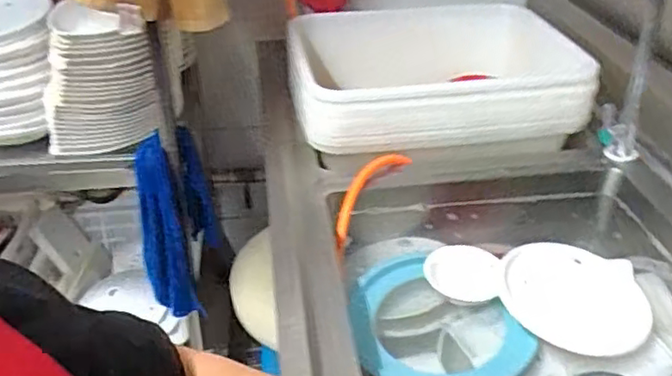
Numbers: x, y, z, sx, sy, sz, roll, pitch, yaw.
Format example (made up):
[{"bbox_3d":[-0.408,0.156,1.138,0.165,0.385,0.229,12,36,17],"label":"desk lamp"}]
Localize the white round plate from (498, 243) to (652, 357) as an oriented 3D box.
[{"bbox_3d":[0.328,0.146,0.847,0.206,0.039,0.162,2,34,2],"label":"white round plate"}]

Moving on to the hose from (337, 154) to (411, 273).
[{"bbox_3d":[0.043,0.019,0.988,0.057,0.019,0.219,32,64,6],"label":"hose"}]

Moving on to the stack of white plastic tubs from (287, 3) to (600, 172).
[{"bbox_3d":[0.185,-0.211,1.219,0.536,0.150,0.438,-1,34,-2],"label":"stack of white plastic tubs"}]

